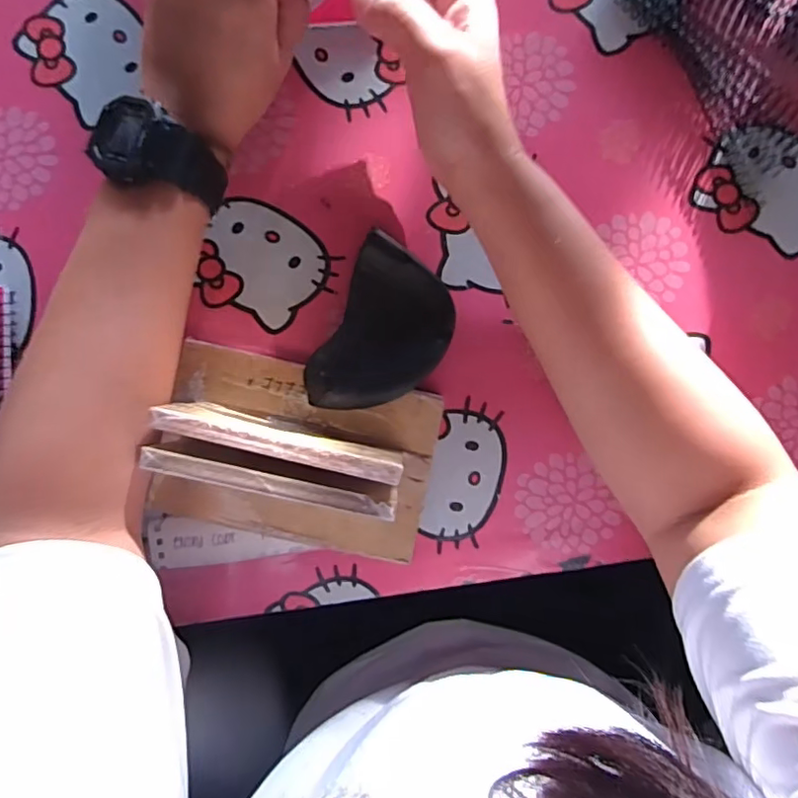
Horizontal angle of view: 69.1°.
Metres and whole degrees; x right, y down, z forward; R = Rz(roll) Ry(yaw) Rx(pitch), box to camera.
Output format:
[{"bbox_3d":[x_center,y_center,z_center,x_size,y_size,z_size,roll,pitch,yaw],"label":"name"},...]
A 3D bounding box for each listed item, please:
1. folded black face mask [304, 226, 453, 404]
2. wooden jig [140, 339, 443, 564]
[{"bbox_3d":[-0.007,-0.037,0.341,0.066,0.031,0.100,24,90,1],"label":"folded black face mask"},{"bbox_3d":[-0.060,0.032,0.319,0.156,0.079,0.104,11,89,0],"label":"wooden jig"}]

